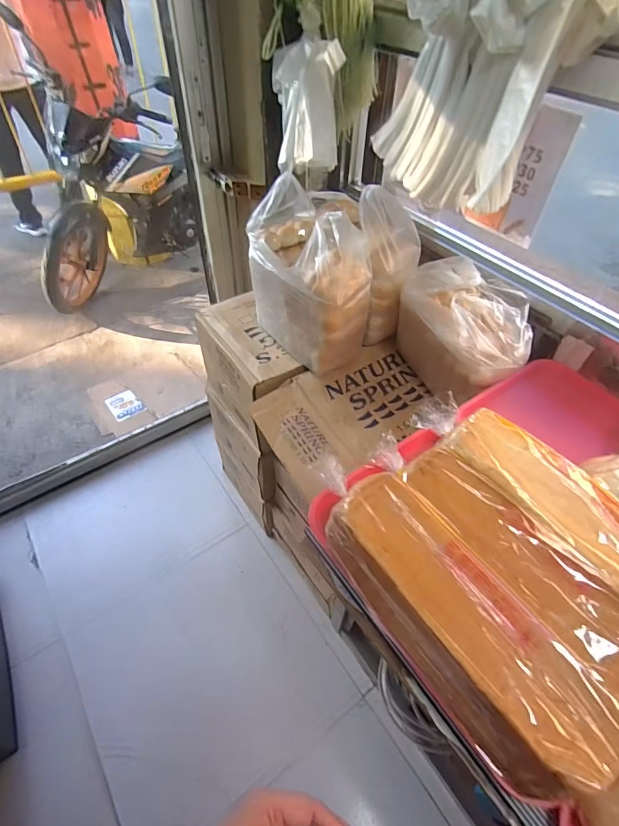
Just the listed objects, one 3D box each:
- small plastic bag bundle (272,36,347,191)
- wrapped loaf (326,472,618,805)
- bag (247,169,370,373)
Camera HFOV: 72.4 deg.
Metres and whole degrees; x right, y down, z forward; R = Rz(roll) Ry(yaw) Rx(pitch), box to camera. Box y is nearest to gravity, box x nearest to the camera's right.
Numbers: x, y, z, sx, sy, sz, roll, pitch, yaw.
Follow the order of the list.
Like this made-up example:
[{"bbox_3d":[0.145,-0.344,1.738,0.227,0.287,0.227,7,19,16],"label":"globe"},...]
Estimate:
[{"bbox_3d":[-0.003,-0.596,0.845,0.124,0.211,0.127,-5,49,-7],"label":"small plastic bag bundle"},{"bbox_3d":[0.161,0.229,0.476,0.101,0.108,0.348,-28,56,-24],"label":"wrapped loaf"},{"bbox_3d":[-0.004,-0.271,0.883,0.161,0.281,0.260,-35,59,-28],"label":"bag"}]

